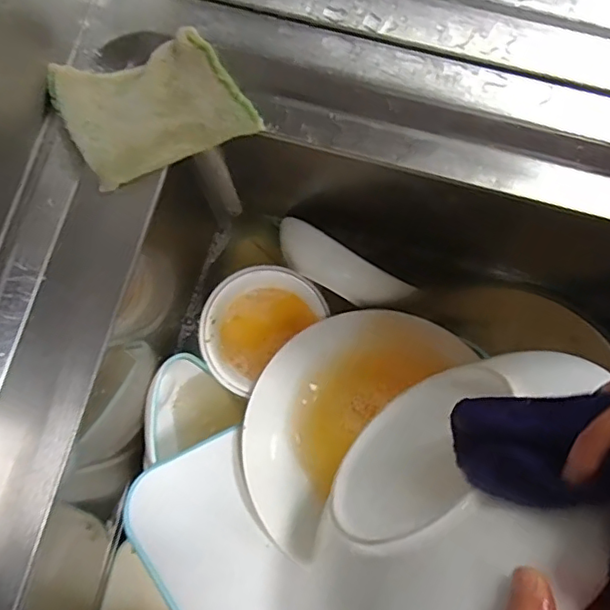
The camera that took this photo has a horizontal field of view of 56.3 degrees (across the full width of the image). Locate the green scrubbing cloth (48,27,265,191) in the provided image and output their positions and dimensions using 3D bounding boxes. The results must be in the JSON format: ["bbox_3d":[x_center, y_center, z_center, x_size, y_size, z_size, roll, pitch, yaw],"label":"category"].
[{"bbox_3d":[-0.094,-0.126,0.357,0.110,0.016,0.073,-23,80,-3],"label":"green scrubbing cloth"}]

